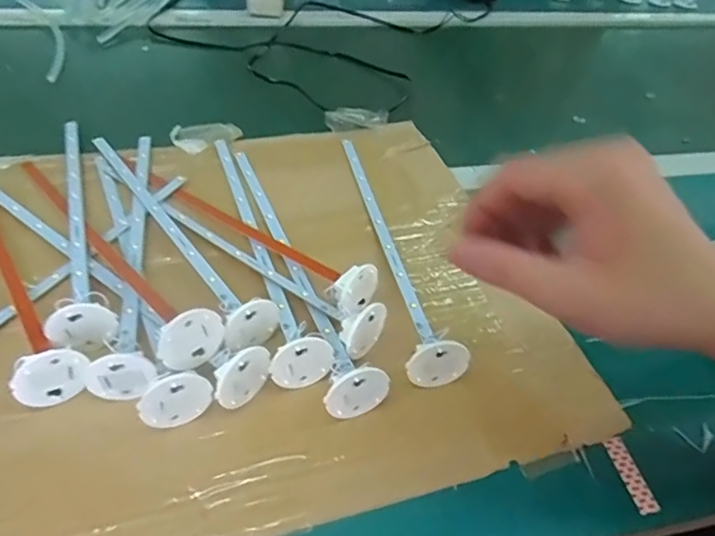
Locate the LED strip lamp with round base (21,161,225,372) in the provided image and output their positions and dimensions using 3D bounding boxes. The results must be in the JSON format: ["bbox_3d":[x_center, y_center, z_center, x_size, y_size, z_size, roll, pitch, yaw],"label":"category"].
[{"bbox_3d":[-0.188,-0.027,0.374,0.036,0.043,0.284,-31,54,-33],"label":"LED strip lamp with round base"}]

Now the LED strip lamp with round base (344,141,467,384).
[{"bbox_3d":[0.029,-0.034,0.419,0.039,0.028,0.282,-3,44,-10],"label":"LED strip lamp with round base"}]

